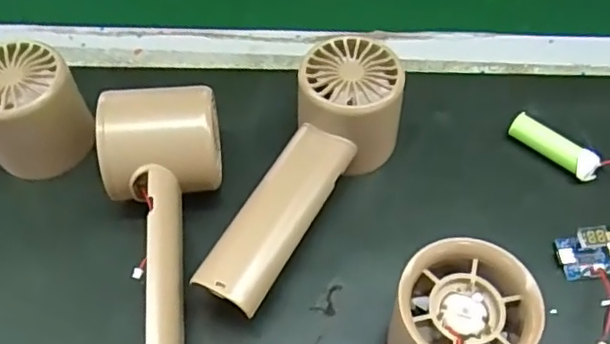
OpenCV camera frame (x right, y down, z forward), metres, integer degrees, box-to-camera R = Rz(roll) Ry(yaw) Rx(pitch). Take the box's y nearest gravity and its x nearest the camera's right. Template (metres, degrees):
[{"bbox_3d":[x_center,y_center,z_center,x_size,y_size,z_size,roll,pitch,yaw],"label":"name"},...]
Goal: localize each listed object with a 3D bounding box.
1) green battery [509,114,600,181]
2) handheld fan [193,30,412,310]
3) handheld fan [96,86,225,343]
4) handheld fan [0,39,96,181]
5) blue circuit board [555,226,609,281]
[{"bbox_3d":[0.140,-0.014,0.346,0.015,0.014,0.052,-39,65,-23],"label":"green battery"},{"bbox_3d":[0.002,0.005,0.310,0.061,0.056,0.153,20,59,13],"label":"handheld fan"},{"bbox_3d":[-0.070,0.033,0.291,0.061,0.061,0.148,-2,56,-2],"label":"handheld fan"},{"bbox_3d":[-0.190,-0.053,0.351,0.168,0.059,0.059,33,62,20],"label":"handheld fan"},{"bbox_3d":[0.145,0.041,0.308,0.032,0.017,0.023,-4,56,-3],"label":"blue circuit board"}]

